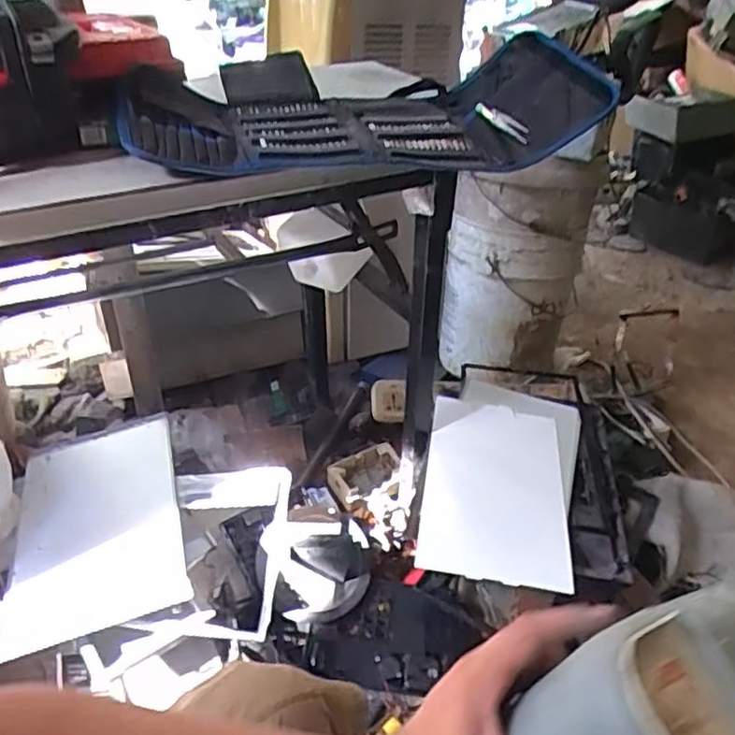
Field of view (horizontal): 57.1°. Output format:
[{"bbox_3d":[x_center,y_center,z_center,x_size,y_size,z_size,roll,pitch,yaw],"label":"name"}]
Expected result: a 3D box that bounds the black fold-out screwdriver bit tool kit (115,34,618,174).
[{"bbox_3d":[-0.012,-0.283,0.730,0.494,0.089,0.204,-6,35,-10],"label":"black fold-out screwdriver bit tool kit"}]

